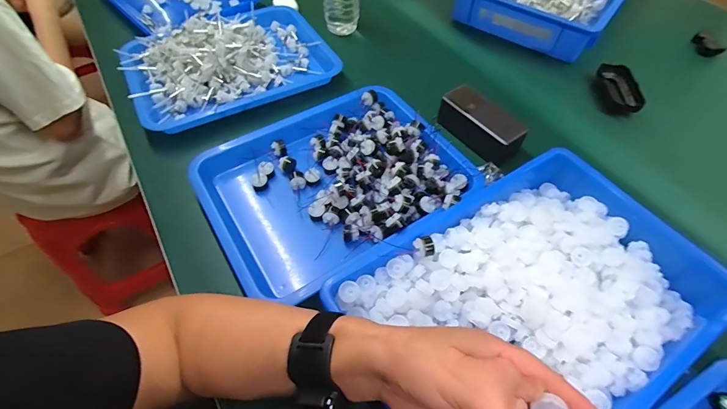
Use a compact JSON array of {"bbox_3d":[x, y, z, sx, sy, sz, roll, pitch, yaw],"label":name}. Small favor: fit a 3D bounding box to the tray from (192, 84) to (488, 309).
[{"bbox_3d":[-0.040,-0.033,0.491,0.324,0.052,0.269,-30,61,-20],"label":"tray"}]

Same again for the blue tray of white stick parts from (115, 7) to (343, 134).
[{"bbox_3d":[-0.229,-0.263,0.630,0.344,0.064,0.249,-27,60,-18],"label":"blue tray of white stick parts"}]

